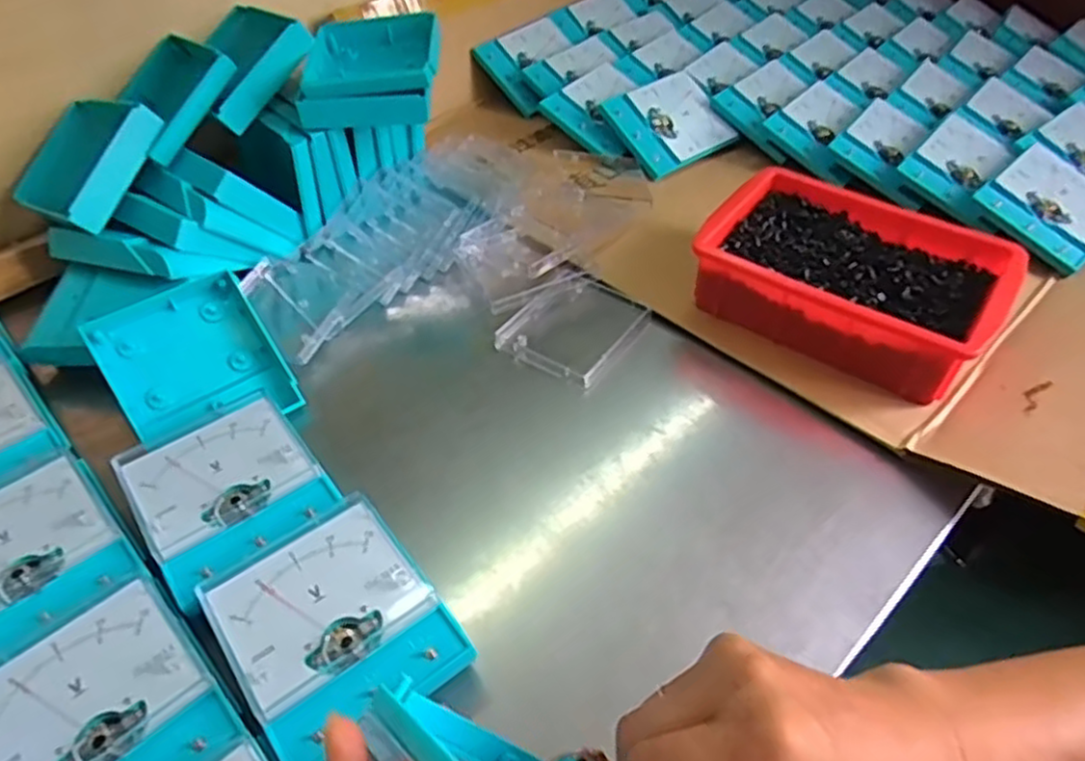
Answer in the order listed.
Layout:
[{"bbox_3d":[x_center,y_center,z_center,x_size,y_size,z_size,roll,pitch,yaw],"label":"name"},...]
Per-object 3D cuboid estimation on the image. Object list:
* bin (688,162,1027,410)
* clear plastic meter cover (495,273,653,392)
[{"bbox_3d":[0.227,-0.076,0.535,0.203,0.075,0.139,29,55,23],"label":"bin"},{"bbox_3d":[0.028,-0.043,0.552,0.090,0.016,0.105,34,57,26],"label":"clear plastic meter cover"}]

